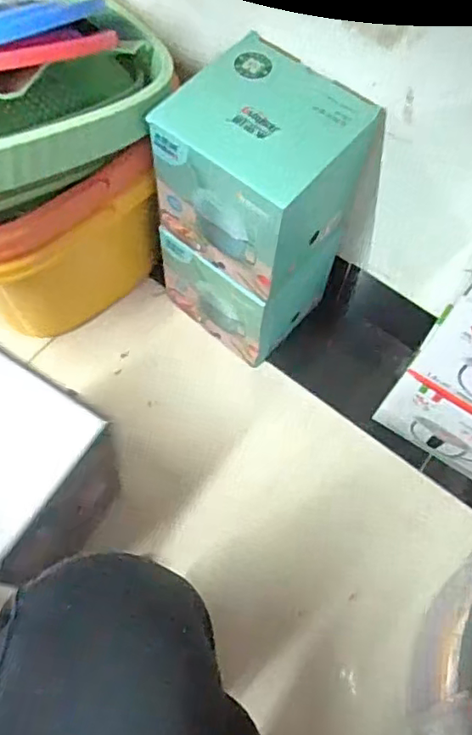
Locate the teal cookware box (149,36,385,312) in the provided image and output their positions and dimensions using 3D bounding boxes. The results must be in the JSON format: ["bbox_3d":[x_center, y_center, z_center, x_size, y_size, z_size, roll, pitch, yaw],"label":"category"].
[{"bbox_3d":[0.029,-0.215,0.648,0.171,0.160,0.175,38,71,14],"label":"teal cookware box"}]

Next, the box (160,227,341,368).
[{"bbox_3d":[0.016,-0.139,0.801,0.175,0.157,0.160,38,71,14],"label":"box"}]

